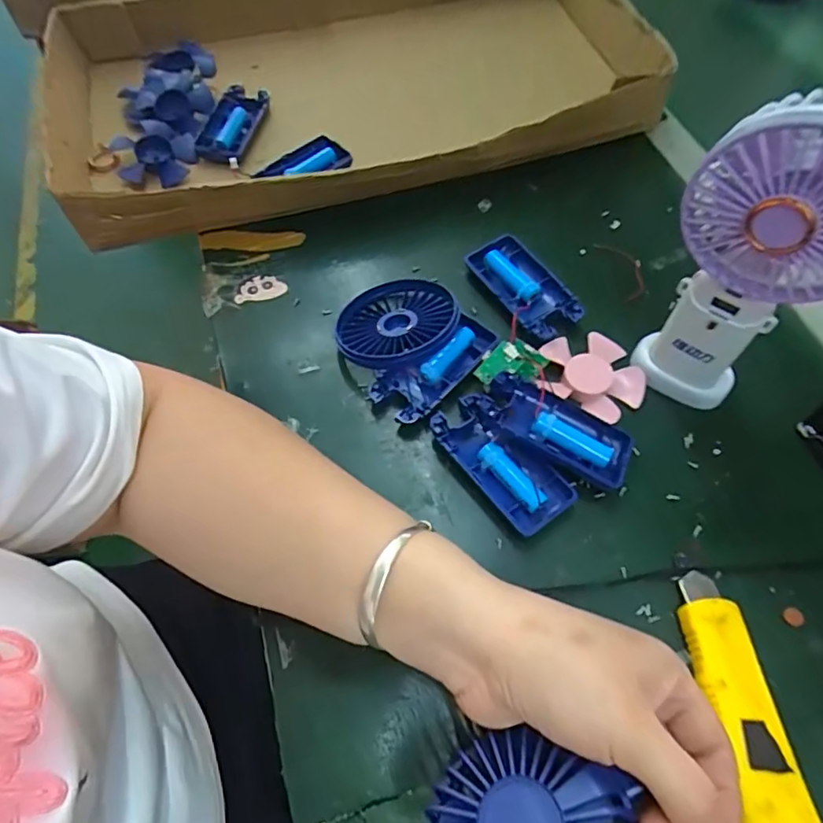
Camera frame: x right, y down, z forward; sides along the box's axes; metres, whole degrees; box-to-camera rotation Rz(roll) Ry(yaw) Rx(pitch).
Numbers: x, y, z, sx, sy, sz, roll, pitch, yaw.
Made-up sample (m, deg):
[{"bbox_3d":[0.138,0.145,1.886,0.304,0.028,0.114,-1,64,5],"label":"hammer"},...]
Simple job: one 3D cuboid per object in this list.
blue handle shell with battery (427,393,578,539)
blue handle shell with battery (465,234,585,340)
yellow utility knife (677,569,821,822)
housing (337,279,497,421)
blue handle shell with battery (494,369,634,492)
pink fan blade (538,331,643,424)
[{"bbox_3d":[0.056,0.031,0.341,0.048,0.015,0.092,-35,65,-16],"label":"blue handle shell with battery"},{"bbox_3d":[0.086,-0.093,0.409,0.046,0.016,0.091,-29,63,-13],"label":"blue handle shell with battery"},{"bbox_3d":[0.161,0.157,0.261,0.041,0.026,0.156,-7,61,-1],"label":"yellow utility knife"},{"bbox_3d":[-0.004,-0.053,0.381,0.101,0.028,0.094,-1,61,2],"label":"housing"},{"bbox_3d":[0.091,0.013,0.342,0.092,0.026,0.048,23,64,15],"label":"blue handle shell with battery"},{"bbox_3d":[0.122,-0.027,0.371,0.070,0.009,0.064,-1,61,2],"label":"pink fan blade"}]

